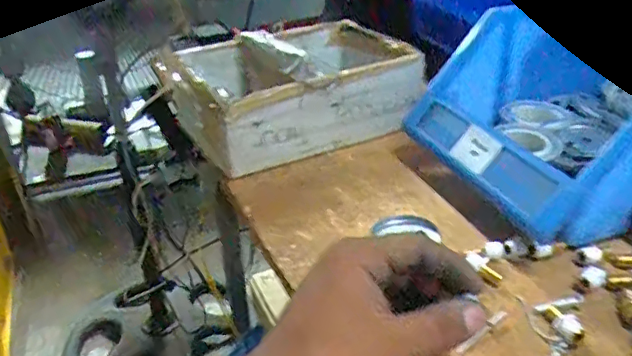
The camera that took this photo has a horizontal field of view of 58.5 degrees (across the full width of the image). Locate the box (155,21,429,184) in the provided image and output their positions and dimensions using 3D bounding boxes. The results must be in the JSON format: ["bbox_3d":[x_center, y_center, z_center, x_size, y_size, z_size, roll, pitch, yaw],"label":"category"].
[{"bbox_3d":[-0.017,-0.084,0.546,0.198,0.099,0.132,-22,36,-27],"label":"box"}]

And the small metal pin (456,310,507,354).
[{"bbox_3d":[0.101,0.092,0.339,0.049,0.004,0.006,-27,39,-34],"label":"small metal pin"}]

